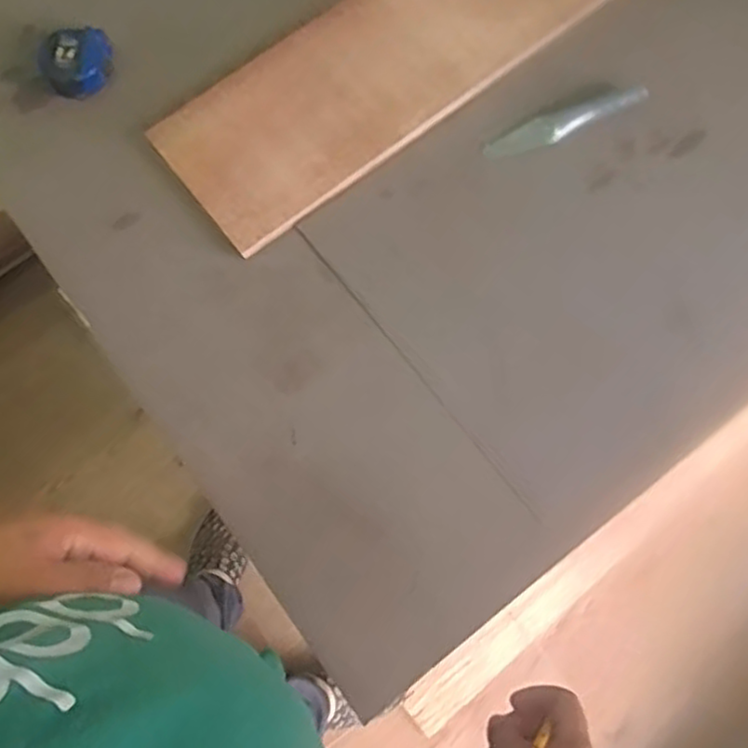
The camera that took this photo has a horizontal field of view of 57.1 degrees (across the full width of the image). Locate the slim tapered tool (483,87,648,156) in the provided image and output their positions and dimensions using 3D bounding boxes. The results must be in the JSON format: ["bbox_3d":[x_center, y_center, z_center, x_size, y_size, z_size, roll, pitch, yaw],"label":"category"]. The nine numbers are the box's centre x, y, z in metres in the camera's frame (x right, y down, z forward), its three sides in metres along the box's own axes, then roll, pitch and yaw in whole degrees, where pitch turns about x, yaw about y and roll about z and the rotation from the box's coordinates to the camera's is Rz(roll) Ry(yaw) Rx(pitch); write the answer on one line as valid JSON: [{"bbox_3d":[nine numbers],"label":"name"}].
[{"bbox_3d":[0.225,-0.302,0.813,0.196,0.021,0.034,-20,76,-4],"label":"slim tapered tool"}]

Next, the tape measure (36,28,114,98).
[{"bbox_3d":[-0.355,-0.375,0.819,0.087,0.040,0.079,-22,76,-5],"label":"tape measure"}]

